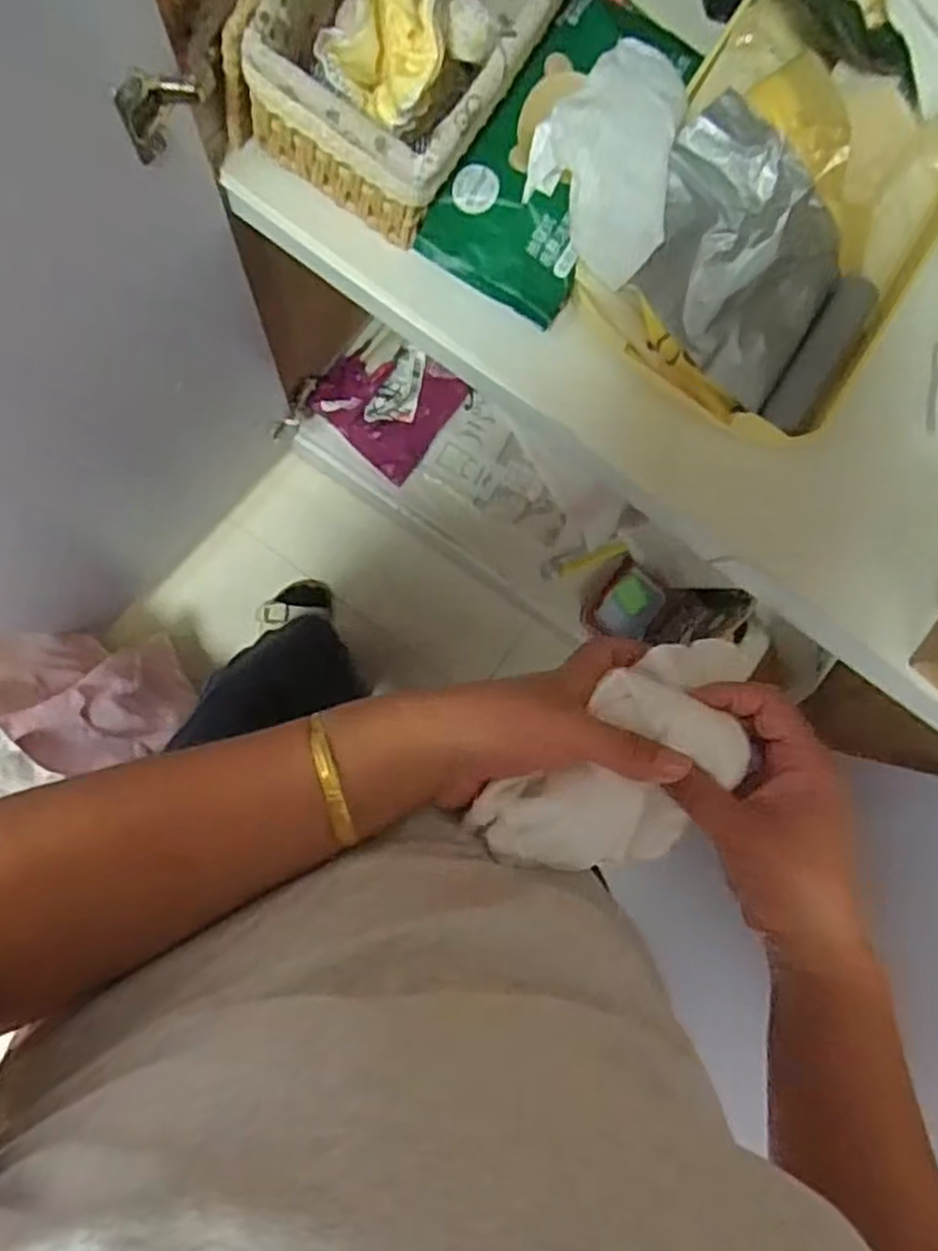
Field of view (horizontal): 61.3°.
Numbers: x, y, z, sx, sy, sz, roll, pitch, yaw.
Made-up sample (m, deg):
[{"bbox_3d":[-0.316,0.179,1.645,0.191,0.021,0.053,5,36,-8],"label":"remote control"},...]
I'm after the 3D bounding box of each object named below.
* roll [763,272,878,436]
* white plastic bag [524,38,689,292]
[{"bbox_3d":[0.236,-0.180,0.522,0.030,0.026,0.112,30,85,-6],"label":"roll"},{"bbox_3d":[0.081,-0.284,0.460,0.077,0.052,0.150,12,87,-7],"label":"white plastic bag"}]

